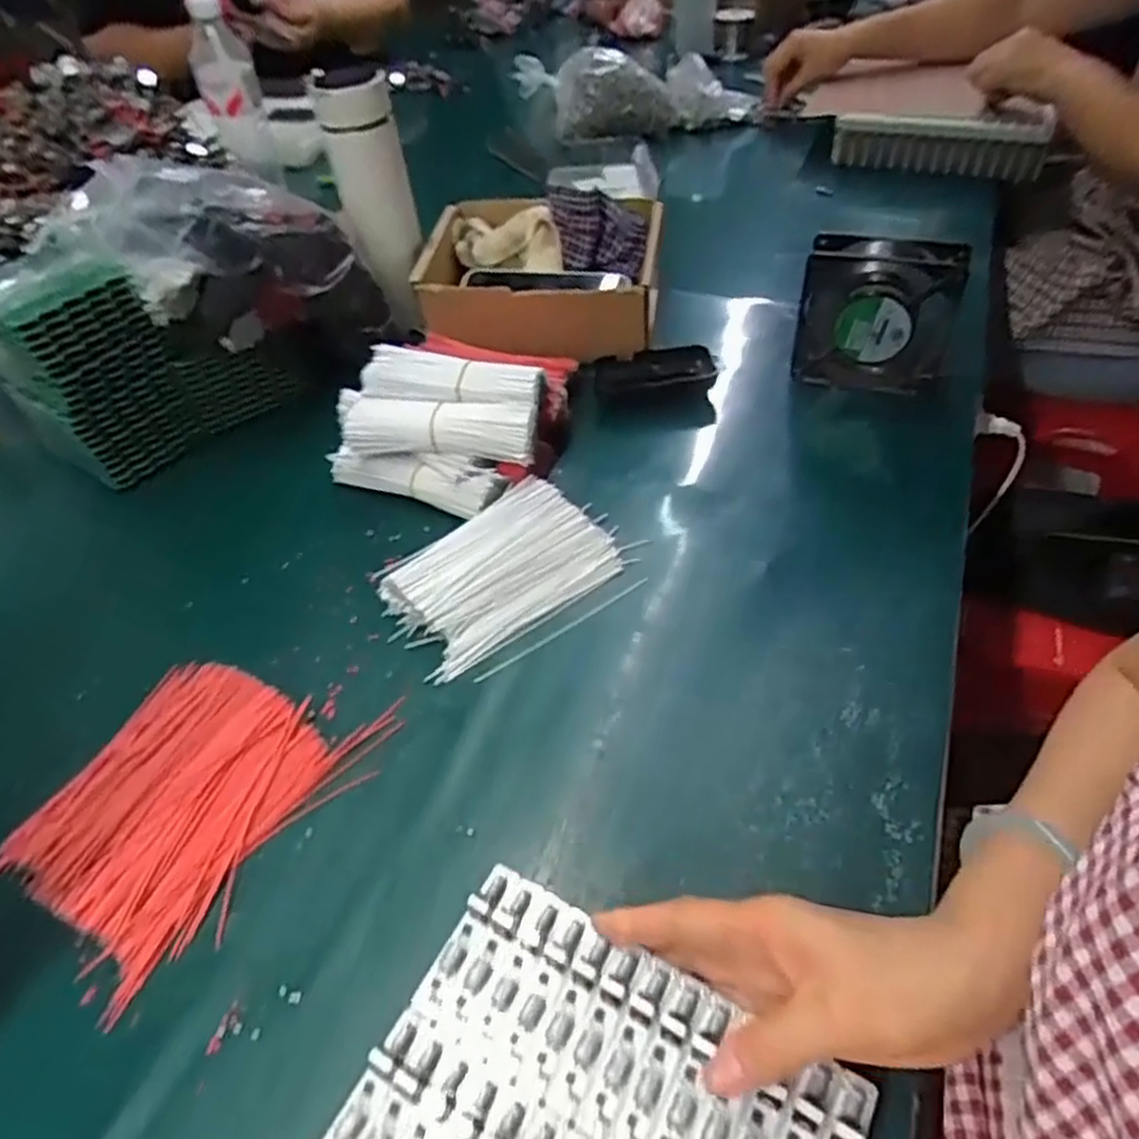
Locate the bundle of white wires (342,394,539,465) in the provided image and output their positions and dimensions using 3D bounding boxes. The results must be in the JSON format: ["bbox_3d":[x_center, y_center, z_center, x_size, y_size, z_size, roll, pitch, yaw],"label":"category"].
[{"bbox_3d":[-0.107,-0.108,0.606,0.168,0.039,0.047,6,47,11],"label":"bundle of white wires"}]

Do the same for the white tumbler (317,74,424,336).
[{"bbox_3d":[-0.170,-0.321,0.694,0.066,0.210,0.070,-15,46,-10],"label":"white tumbler"}]

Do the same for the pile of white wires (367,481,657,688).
[{"bbox_3d":[-0.044,0.002,0.541,0.161,0.025,0.125,-32,51,-24],"label":"pile of white wires"}]

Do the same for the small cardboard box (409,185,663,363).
[{"bbox_3d":[-0.028,-0.289,0.740,0.226,0.079,0.169,7,47,11],"label":"small cardboard box"}]

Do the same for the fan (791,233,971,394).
[{"bbox_3d":[0.250,-0.205,0.632,0.118,0.119,0.034,14,50,19],"label":"fan"}]

